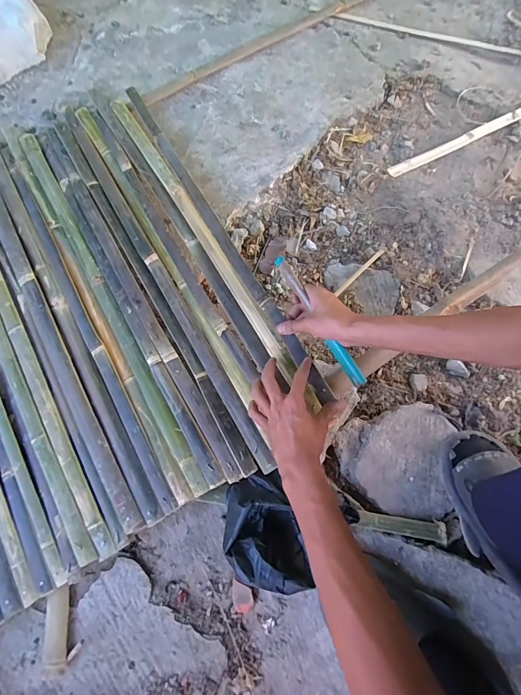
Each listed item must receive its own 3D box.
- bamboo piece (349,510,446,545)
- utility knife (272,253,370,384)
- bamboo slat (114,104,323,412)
[{"bbox_3d":[0.233,0.292,0.557,0.141,0.012,0.031,11,75,3],"label":"bamboo piece"},{"bbox_3d":[0.097,-0.047,0.572,0.019,0.022,0.257,-29,79,-8],"label":"utility knife"},{"bbox_3d":[-0.123,-0.245,0.683,0.039,0.015,0.833,-29,72,-8],"label":"bamboo slat"}]

